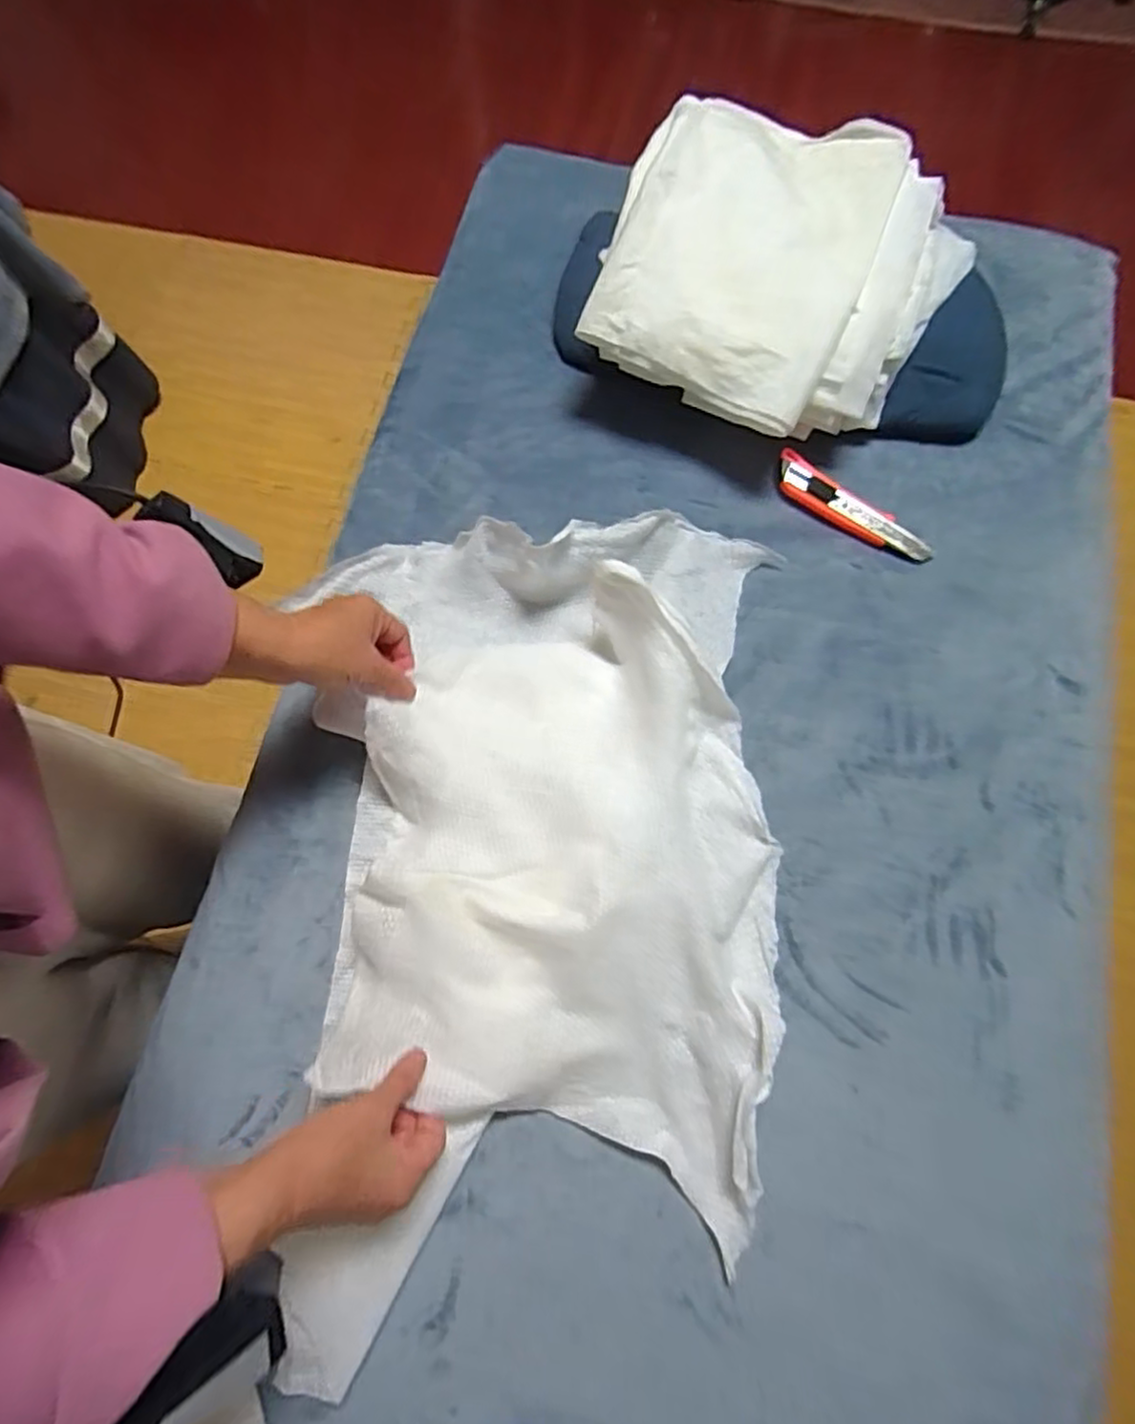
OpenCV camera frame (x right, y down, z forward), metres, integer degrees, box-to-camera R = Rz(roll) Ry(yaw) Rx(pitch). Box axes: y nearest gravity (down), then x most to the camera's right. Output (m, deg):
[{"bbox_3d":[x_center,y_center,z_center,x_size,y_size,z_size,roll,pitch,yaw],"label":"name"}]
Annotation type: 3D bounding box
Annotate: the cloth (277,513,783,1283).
[{"bbox_3d":[-0.009,0.084,0.523,0.330,0.076,0.503,-2,72,-1],"label":"cloth"}]

